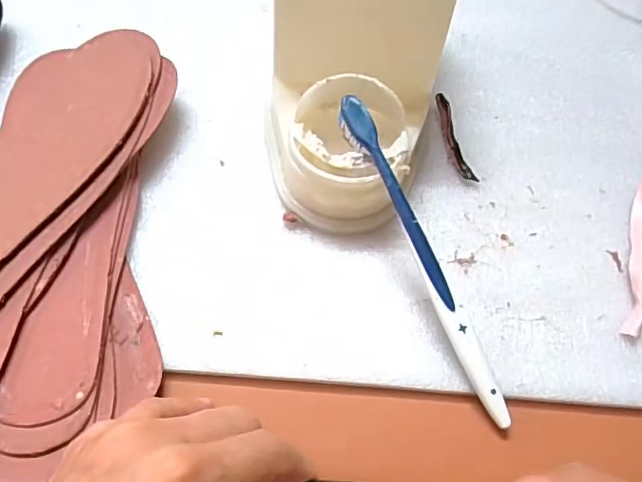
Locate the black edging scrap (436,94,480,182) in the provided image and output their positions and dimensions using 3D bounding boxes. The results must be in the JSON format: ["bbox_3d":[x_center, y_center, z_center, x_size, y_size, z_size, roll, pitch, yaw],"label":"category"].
[{"bbox_3d":[0.085,-0.068,0.369,0.013,0.007,0.070,-10,60,-9],"label":"black edging scrap"}]

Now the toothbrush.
[{"bbox_3d":[0.052,0.007,0.293,0.014,0.007,0.184,-22,82,-16],"label":"toothbrush"}]

